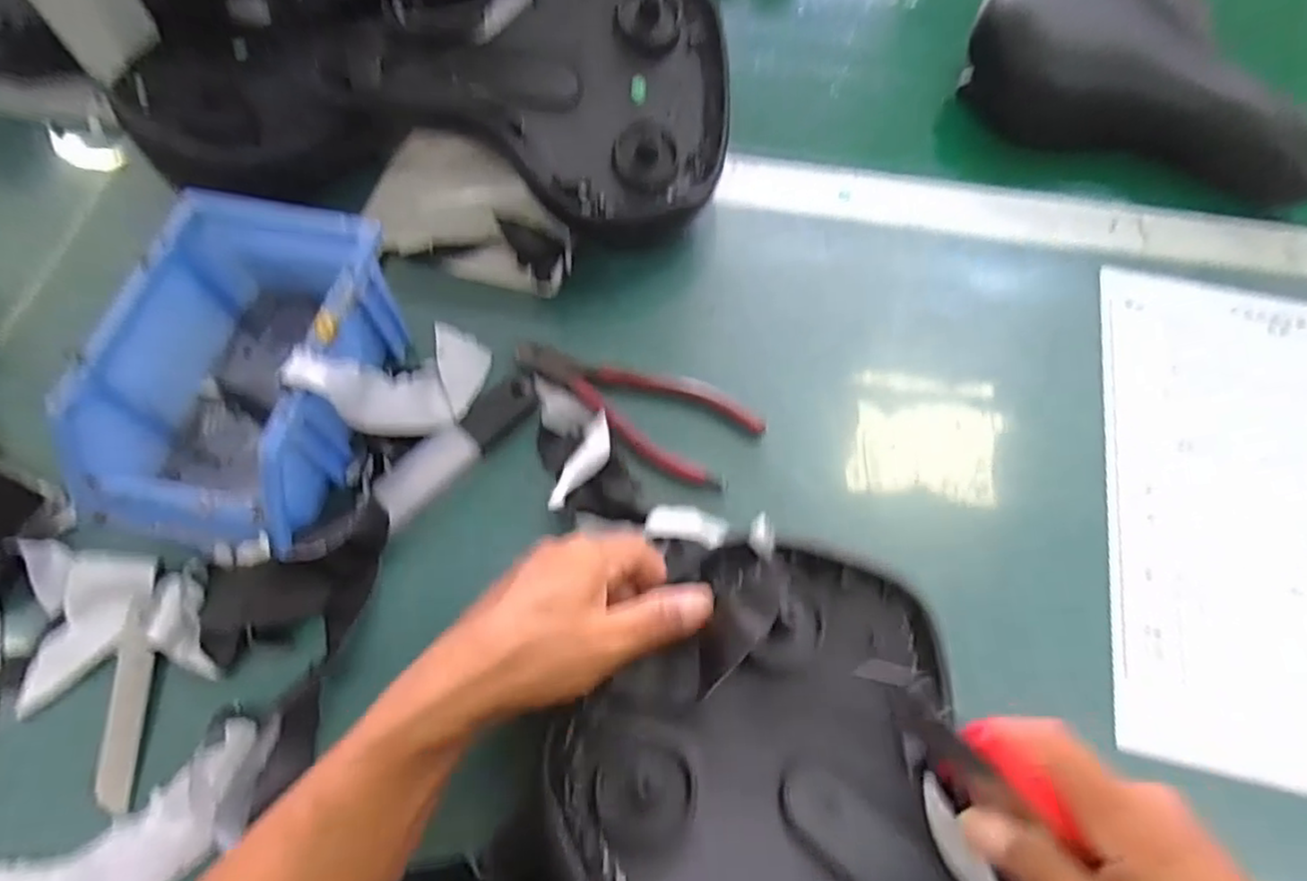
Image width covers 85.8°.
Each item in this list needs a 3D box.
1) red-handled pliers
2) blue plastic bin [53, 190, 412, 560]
[{"bbox_3d":[-0.013,-0.025,0.414,0.146,0.010,0.058,28,66,14],"label":"red-handled pliers"},{"bbox_3d":[-0.220,-0.035,0.384,0.120,0.074,0.174,9,63,5],"label":"blue plastic bin"}]

